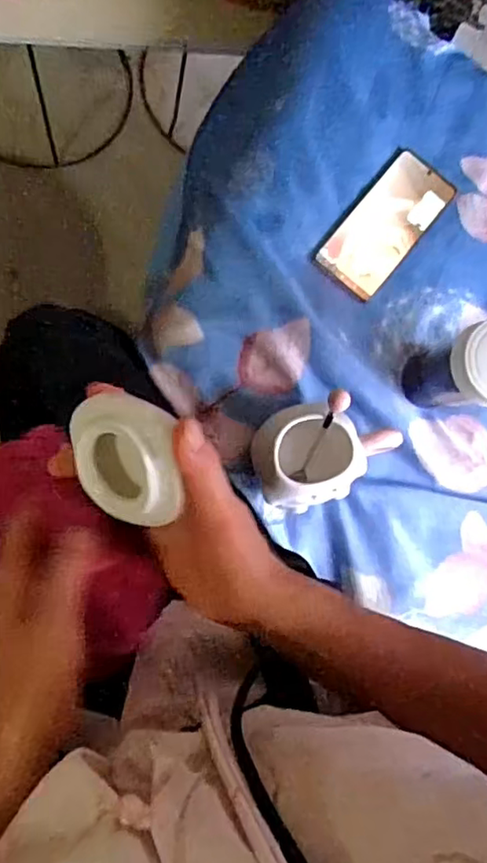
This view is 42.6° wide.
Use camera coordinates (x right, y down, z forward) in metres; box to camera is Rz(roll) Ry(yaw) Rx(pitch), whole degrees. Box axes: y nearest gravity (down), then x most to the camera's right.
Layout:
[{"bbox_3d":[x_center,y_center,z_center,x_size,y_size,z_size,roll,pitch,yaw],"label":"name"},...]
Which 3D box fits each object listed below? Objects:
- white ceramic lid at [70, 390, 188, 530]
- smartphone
[{"bbox_3d":[-0.060,0.015,0.356,0.065,0.035,0.070,-5,101,26],"label":"white ceramic lid"},{"bbox_3d":[0.144,-0.213,0.644,0.077,0.012,0.156,39,82,-4],"label":"smartphone"}]

